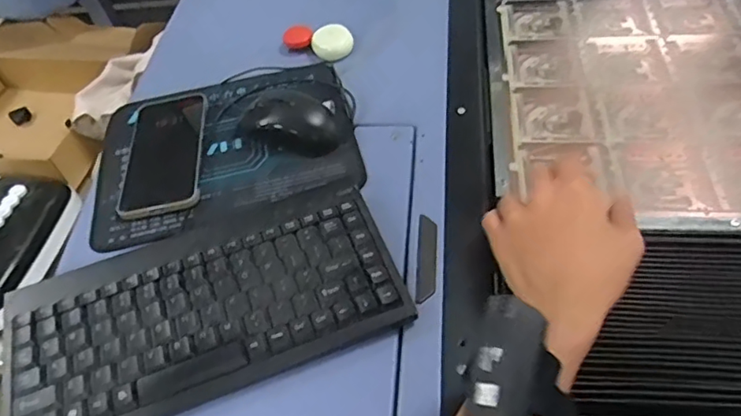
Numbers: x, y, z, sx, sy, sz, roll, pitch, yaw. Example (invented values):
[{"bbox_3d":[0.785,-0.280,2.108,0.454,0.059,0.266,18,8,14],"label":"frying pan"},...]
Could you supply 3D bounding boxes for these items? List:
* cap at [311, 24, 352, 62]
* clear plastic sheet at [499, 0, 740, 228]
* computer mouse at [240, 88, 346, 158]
[{"bbox_3d":[-0.048,-0.205,0.702,0.050,0.033,0.050,-4,50,4],"label":"cap"},{"bbox_3d":[0.401,-0.120,0.552,0.518,0.011,0.342,0,51,7],"label":"clear plastic sheet"},{"bbox_3d":[-0.078,-0.090,0.563,0.104,0.038,0.058,13,53,18],"label":"computer mouse"}]

